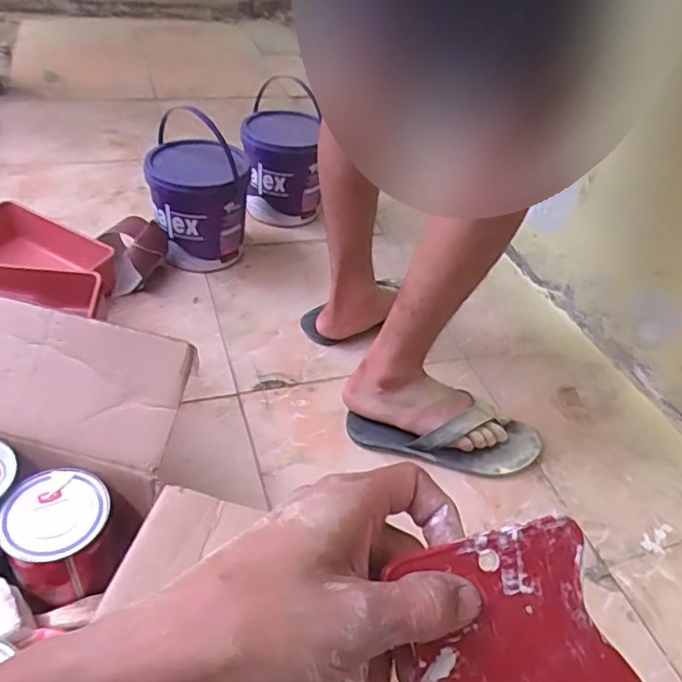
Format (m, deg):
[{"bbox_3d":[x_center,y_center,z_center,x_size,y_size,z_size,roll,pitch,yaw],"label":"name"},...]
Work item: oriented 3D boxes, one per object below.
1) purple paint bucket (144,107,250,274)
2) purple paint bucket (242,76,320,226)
[{"bbox_3d":[-0.261,-0.267,1.121,0.170,0.242,0.182,-4,43,-12],"label":"purple paint bucket"},{"bbox_3d":[-0.120,-0.362,1.226,0.157,0.263,0.157,4,42,-4],"label":"purple paint bucket"}]

